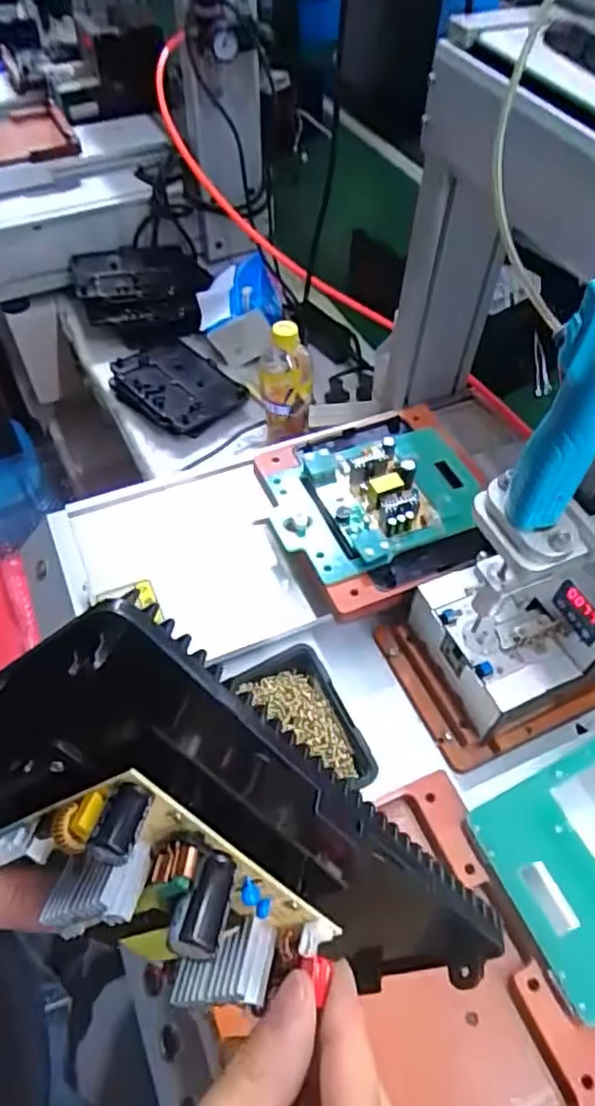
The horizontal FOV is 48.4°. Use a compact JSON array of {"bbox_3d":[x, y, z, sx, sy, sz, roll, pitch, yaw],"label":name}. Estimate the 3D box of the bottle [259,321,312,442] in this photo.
[{"bbox_3d":[-0.015,-0.212,0.832,0.066,0.168,0.064,4,54,2],"label":"bottle"}]

